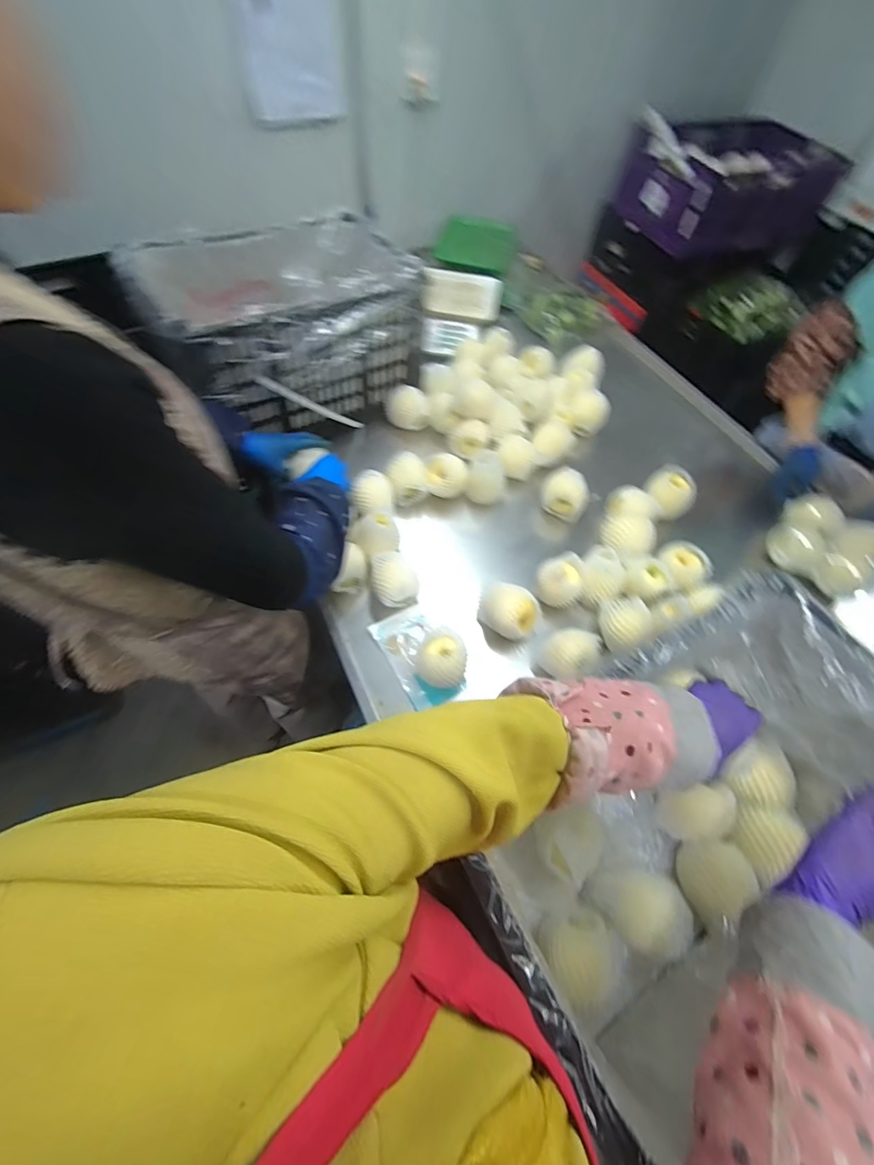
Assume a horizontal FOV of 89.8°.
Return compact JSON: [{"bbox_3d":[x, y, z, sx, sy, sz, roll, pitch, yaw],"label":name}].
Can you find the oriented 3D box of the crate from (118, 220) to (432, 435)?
[{"bbox_3d":[-0.314,-0.576,0.979,0.460,0.276,0.395,-28,65,-17],"label":"crate"}]

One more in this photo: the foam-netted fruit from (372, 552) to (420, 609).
[{"bbox_3d":[-0.075,0.003,0.809,0.084,0.075,0.097,-9,61,-8],"label":"foam-netted fruit"}]

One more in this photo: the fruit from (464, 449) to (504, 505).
[{"bbox_3d":[0.104,-0.219,0.908,0.076,0.102,0.061,20,61,9],"label":"fruit"}]

